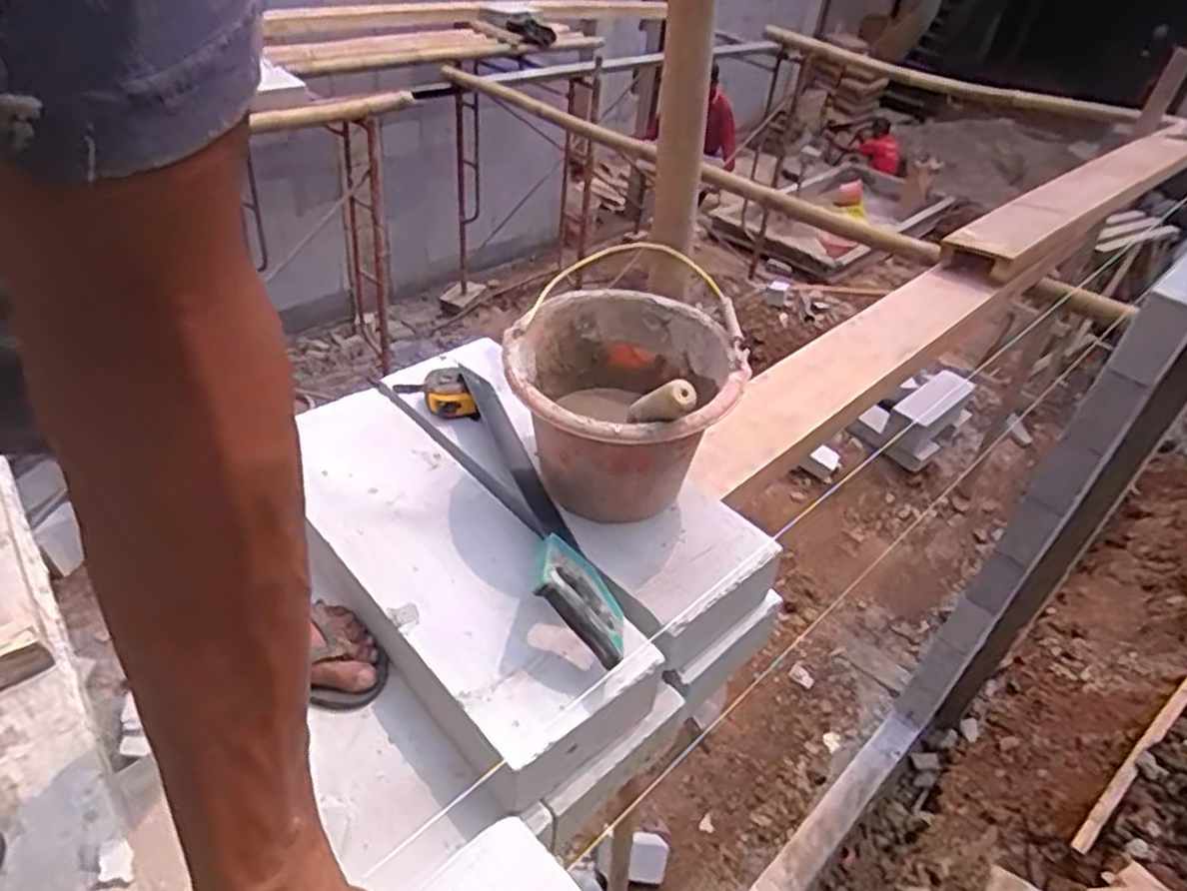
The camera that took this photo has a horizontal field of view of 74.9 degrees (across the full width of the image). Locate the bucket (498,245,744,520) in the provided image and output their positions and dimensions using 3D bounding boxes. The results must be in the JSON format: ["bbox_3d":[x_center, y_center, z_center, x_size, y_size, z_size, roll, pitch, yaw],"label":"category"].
[{"bbox_3d":[0.031,-0.048,0.945,0.257,0.210,0.274,4,39,-3],"label":"bucket"}]

